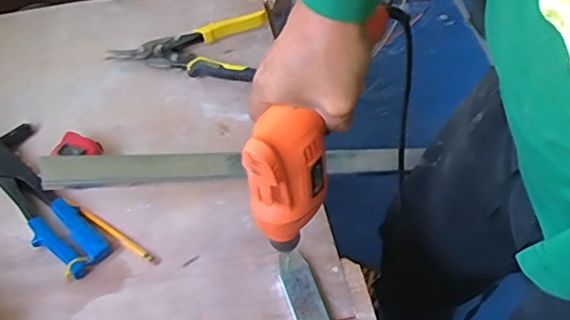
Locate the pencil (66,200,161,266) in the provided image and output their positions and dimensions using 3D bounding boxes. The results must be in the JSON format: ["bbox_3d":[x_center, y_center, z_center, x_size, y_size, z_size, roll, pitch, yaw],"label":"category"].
[{"bbox_3d":[-0.209,0.087,0.689,0.142,0.013,0.014,30,63,20],"label":"pencil"}]

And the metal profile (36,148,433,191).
[{"bbox_3d":[-0.042,0.006,0.697,0.475,0.037,0.034,-2,54,-22],"label":"metal profile"}]

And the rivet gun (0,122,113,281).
[{"bbox_3d":[-0.307,0.046,0.709,0.073,0.029,0.250,-37,62,-20],"label":"rivet gun"}]

